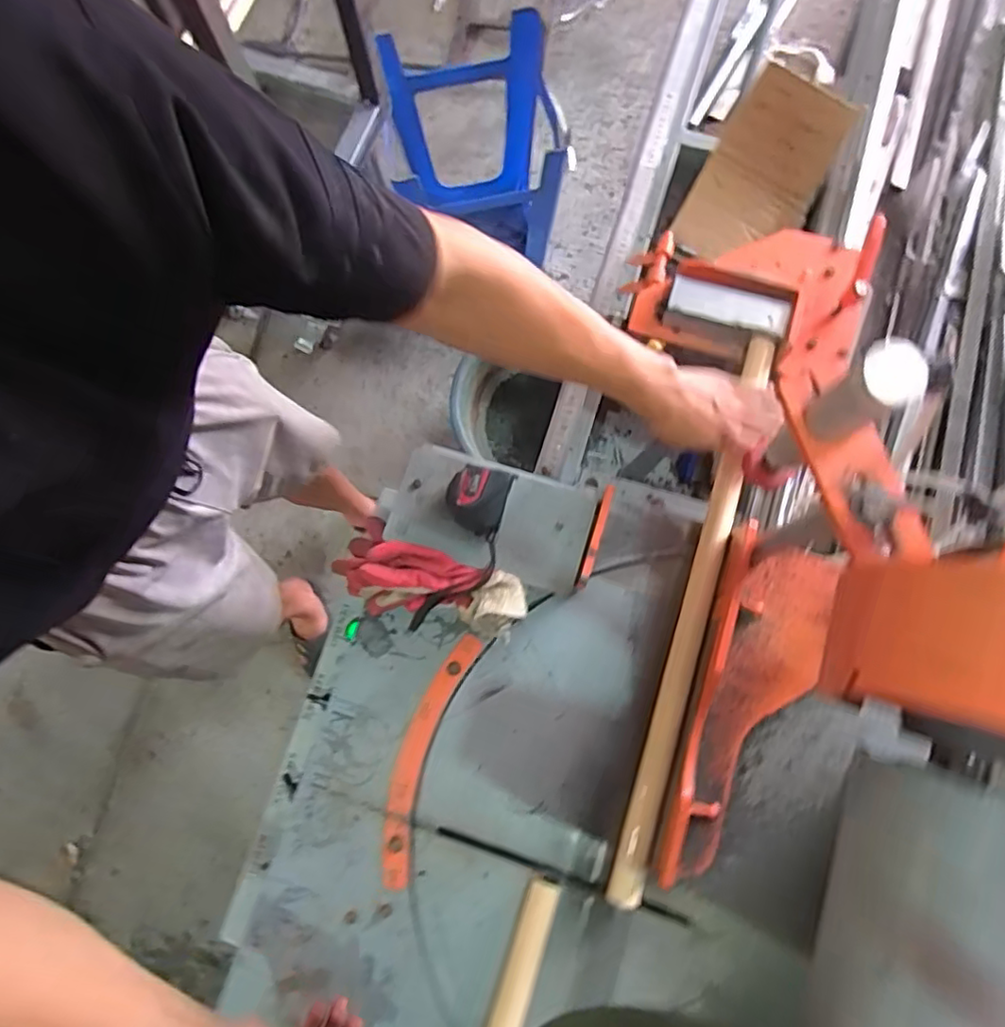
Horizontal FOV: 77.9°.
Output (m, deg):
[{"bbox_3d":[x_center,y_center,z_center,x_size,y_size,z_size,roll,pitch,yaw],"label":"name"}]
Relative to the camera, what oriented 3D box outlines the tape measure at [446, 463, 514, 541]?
[{"bbox_3d":[-0.024,-0.015,0.621,0.058,0.036,0.066,22,79,6],"label":"tape measure"}]

